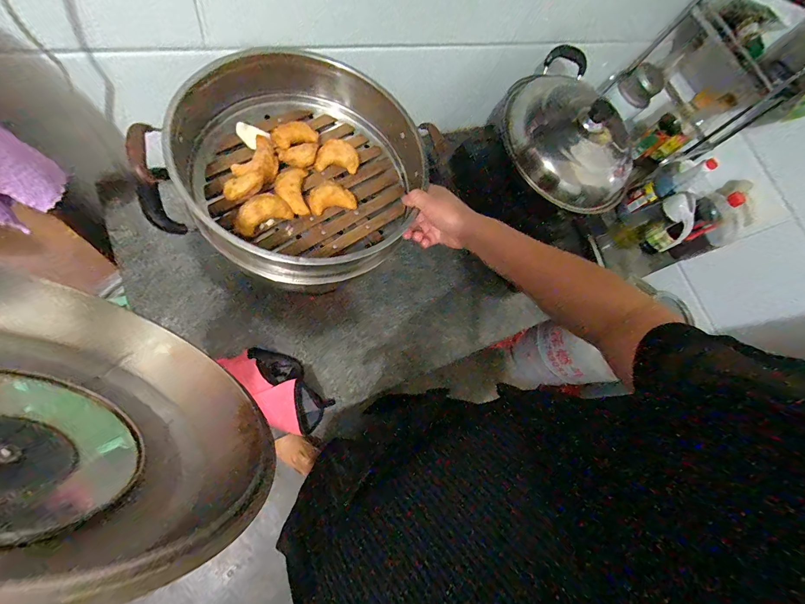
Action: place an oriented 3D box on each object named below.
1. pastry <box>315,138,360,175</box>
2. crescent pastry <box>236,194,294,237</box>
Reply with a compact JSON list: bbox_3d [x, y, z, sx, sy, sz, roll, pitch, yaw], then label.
[{"bbox_3d":[-0.100,-0.230,0.534,0.065,0.032,0.041,5,56,-1],"label":"pastry"},{"bbox_3d":[-0.197,-0.126,0.480,0.074,0.045,0.025,-24,18,-12],"label":"crescent pastry"}]

